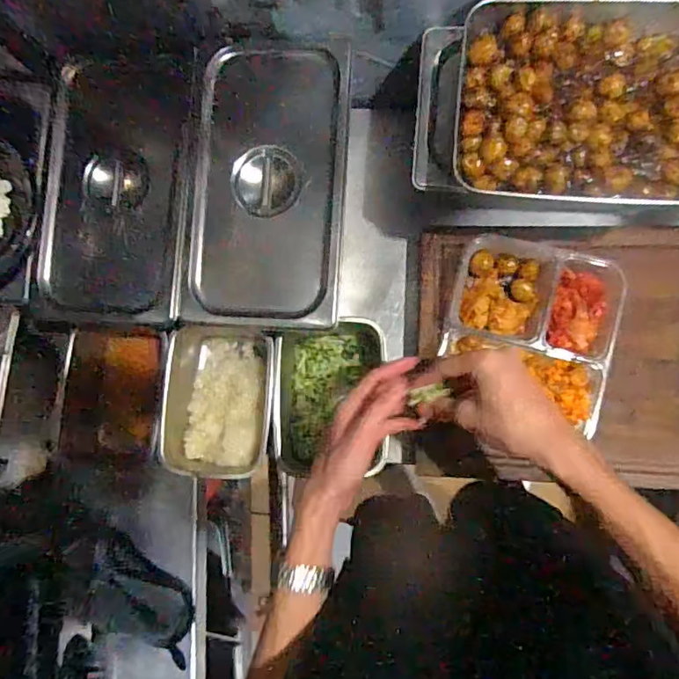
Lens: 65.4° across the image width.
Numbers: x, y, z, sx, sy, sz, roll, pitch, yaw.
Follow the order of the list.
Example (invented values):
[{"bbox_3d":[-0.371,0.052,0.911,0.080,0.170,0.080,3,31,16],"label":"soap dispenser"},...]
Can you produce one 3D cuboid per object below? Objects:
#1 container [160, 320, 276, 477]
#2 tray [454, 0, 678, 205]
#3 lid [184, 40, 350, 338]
[{"bbox_3d":[-0.143,0.080,0.666,0.143,0.078,0.187,2,86,8],"label":"container"},{"bbox_3d":[0.247,-0.228,0.507,0.257,0.051,0.188,3,86,8],"label":"tray"},{"bbox_3d":[-0.079,-0.169,0.571,0.170,0.025,0.306,3,86,8],"label":"lid"}]

